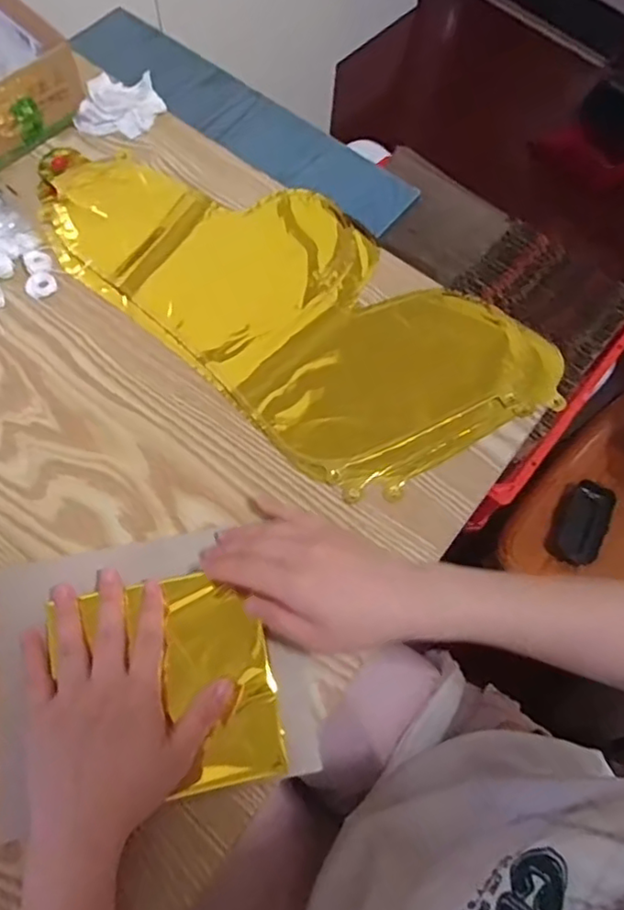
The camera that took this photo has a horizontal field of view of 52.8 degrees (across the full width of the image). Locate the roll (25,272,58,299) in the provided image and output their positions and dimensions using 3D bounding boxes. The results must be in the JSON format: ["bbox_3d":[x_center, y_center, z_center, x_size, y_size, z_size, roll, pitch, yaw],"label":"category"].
[{"bbox_3d":[-0.217,-0.137,0.503,0.024,0.009,0.018,-28,70,-14],"label":"roll"}]

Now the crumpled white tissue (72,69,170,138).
[{"bbox_3d":[-0.176,-0.323,0.577,0.060,0.025,0.064,24,67,7],"label":"crumpled white tissue"}]

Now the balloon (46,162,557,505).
[{"bbox_3d":[-0.022,-0.131,0.514,0.421,0.013,0.202,37,69,12],"label":"balloon"}]

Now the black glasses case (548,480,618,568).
[{"bbox_3d":[0.342,0.087,0.797,0.062,0.023,0.109,24,68,7],"label":"black glasses case"}]

